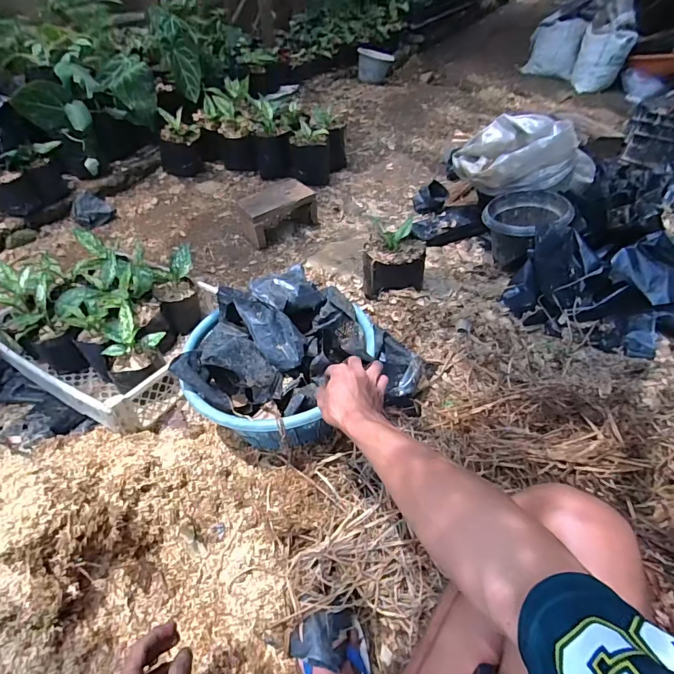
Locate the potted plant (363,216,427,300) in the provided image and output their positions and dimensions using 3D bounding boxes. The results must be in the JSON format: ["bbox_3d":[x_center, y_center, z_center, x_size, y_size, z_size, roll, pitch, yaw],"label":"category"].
[{"bbox_3d":[0.151,-0.201,1.130,0.163,0.152,0.137,-2,47,-3],"label":"potted plant"}]

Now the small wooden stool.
[{"bbox_3d":[-0.210,-0.434,1.456,0.255,0.136,0.166,-28,53,-25],"label":"small wooden stool"}]

